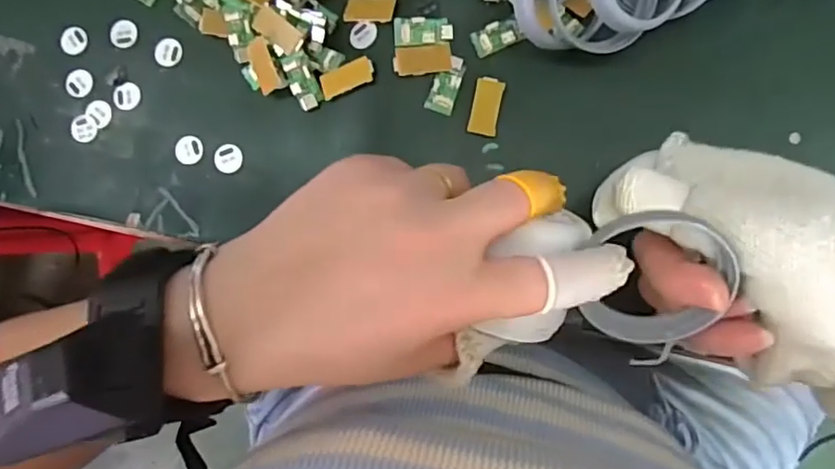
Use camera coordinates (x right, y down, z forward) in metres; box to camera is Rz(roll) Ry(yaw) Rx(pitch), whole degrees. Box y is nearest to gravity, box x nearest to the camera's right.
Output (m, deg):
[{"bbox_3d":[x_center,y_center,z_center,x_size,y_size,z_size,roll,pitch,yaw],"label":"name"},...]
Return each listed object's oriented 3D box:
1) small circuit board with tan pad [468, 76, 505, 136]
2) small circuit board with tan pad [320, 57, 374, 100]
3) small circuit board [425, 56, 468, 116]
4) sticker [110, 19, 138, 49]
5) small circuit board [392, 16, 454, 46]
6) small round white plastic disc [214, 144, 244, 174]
[{"bbox_3d":[0.039,-0.072,0.330,0.015,0.004,0.032,11,87,8],"label":"small circuit board with tan pad"},{"bbox_3d":[-0.040,-0.090,0.335,0.032,0.005,0.016,-18,83,18],"label":"small circuit board with tan pad"},{"bbox_3d":[0.017,-0.085,0.333,0.015,0.005,0.033,19,88,8],"label":"small circuit board"},{"bbox_3d":[-0.182,-0.124,0.364,0.018,0.004,0.018,-1,85,7],"label":"sticker"},{"bbox_3d":[0.003,-0.115,0.331,0.032,0.005,0.016,-4,85,7],"label":"small circuit board"},{"bbox_3d":[-0.113,-0.046,0.350,0.017,0.004,0.016,-1,85,7],"label":"small round white plastic disc"}]

